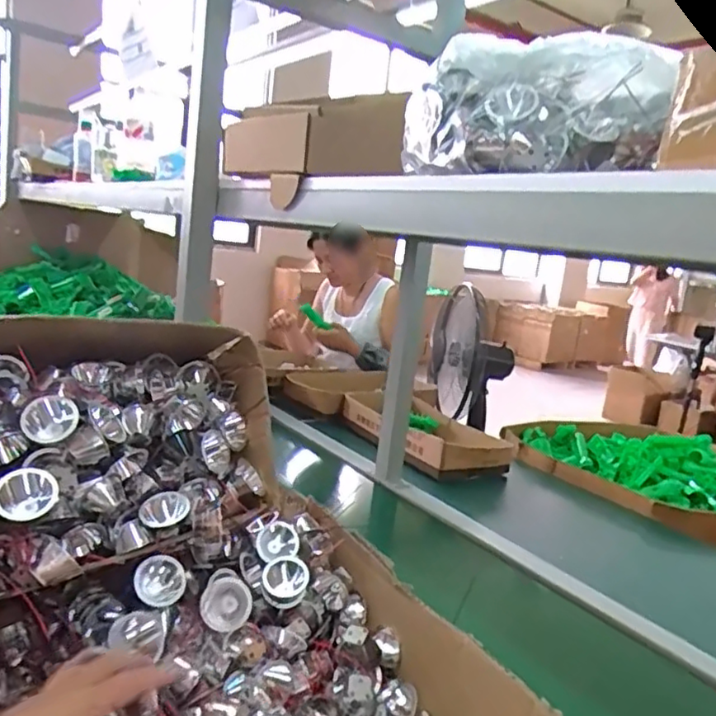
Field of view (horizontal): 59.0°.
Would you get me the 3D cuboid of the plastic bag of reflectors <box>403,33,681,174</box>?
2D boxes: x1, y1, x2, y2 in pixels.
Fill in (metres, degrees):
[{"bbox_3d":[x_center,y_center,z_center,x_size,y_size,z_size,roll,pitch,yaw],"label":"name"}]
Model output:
[{"bbox_3d":[0.130,-0.198,0.493,0.201,0.107,0.071,11,12,23],"label":"plastic bag of reflectors"}]

